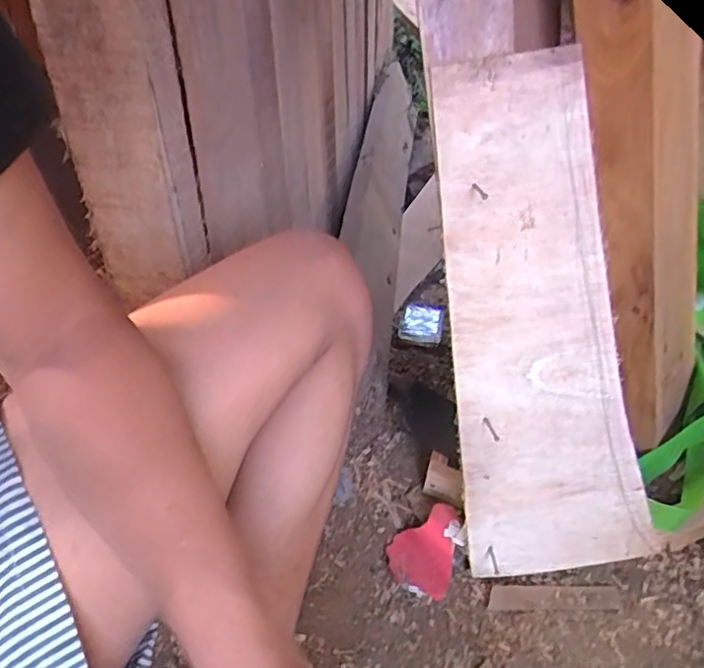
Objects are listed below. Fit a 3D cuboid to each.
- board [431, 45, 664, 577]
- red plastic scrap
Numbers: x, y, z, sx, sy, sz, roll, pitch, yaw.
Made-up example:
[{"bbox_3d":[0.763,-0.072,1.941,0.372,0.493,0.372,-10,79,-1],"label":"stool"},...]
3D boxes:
[{"bbox_3d":[0.152,0.023,0.496,0.159,0.471,0.034,-13,25,6],"label":"board"},{"bbox_3d":[0.072,0.222,0.605,0.064,0.009,0.091,3,56,19],"label":"red plastic scrap"}]

